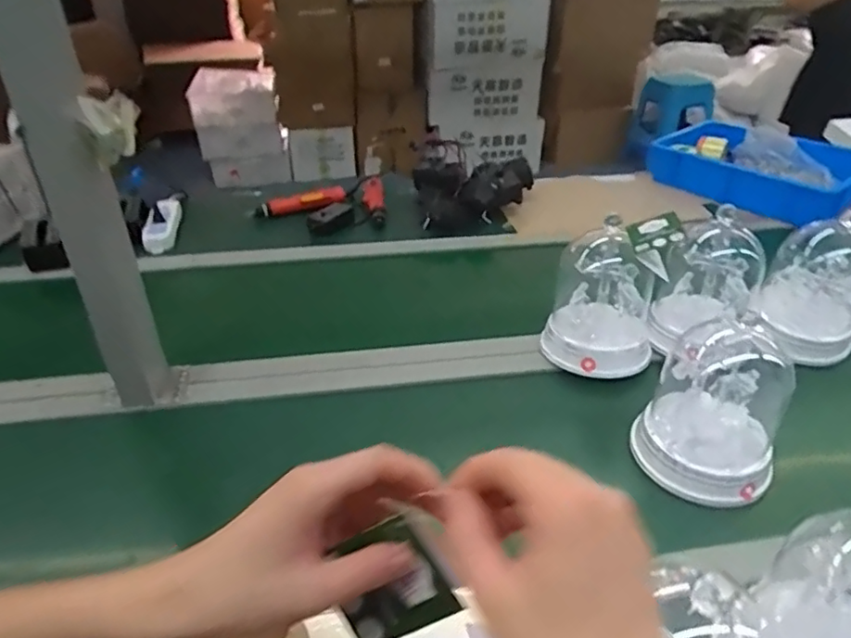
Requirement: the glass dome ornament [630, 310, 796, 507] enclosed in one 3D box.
[{"bbox_3d":[0.327,0.099,0.666,0.142,0.167,0.125,18,38,24],"label":"glass dome ornament"}]

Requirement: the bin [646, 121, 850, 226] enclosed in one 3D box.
[{"bbox_3d":[0.765,-0.343,1.389,0.260,0.121,0.432,-26,42,-32],"label":"bin"}]

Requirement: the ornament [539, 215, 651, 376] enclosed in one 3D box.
[{"bbox_3d":[0.244,-0.016,0.821,0.148,0.192,0.129,11,36,16],"label":"ornament"}]

